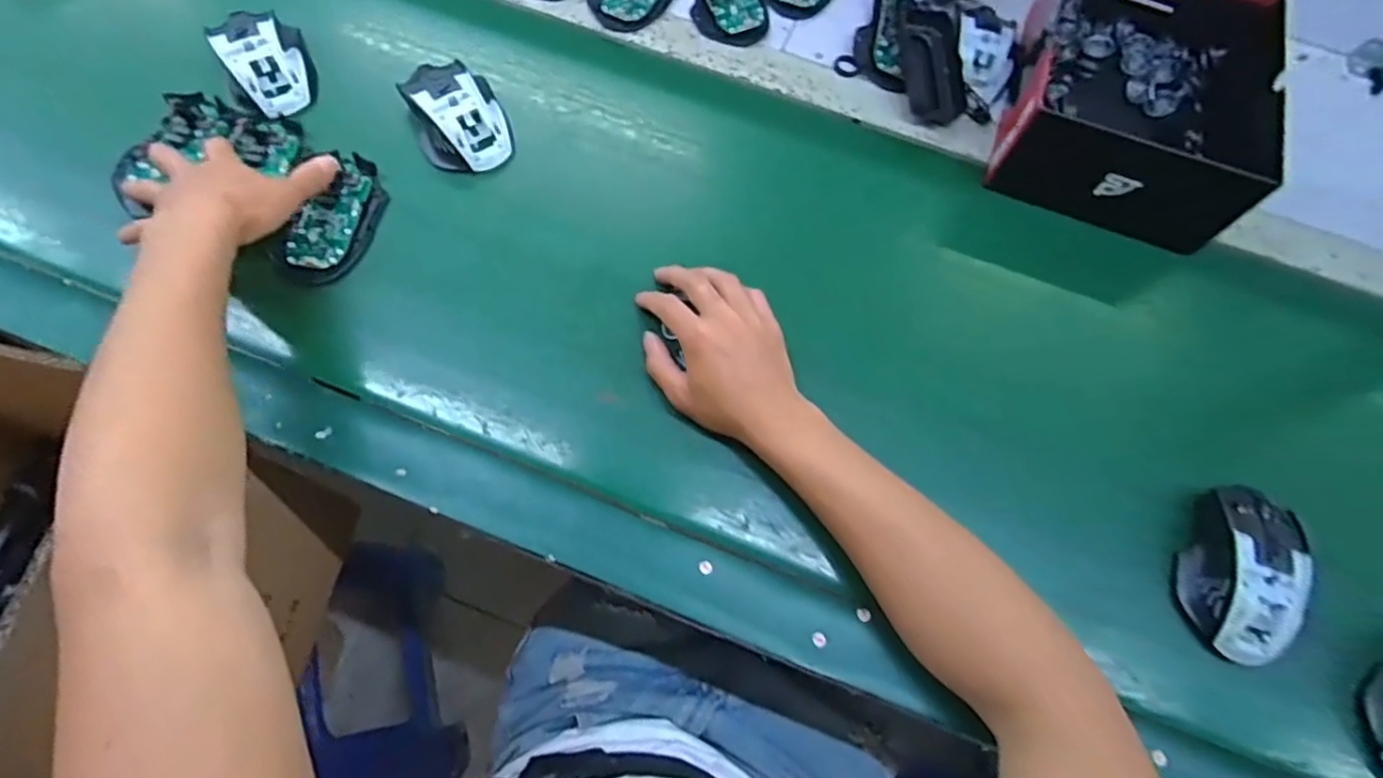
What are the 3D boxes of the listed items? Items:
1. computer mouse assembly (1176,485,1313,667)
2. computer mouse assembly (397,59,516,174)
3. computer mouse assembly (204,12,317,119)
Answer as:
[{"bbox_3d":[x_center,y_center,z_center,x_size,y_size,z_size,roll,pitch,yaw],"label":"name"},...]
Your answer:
[{"bbox_3d":[0.371,0.121,0.443,0.062,0.035,0.113,22,69,6],"label":"computer mouse assembly"},{"bbox_3d":[-0.197,-0.233,0.553,0.072,0.032,0.102,-26,72,-13],"label":"computer mouse assembly"},{"bbox_3d":[-0.359,-0.278,0.562,0.071,0.036,0.094,-30,72,-14],"label":"computer mouse assembly"}]

